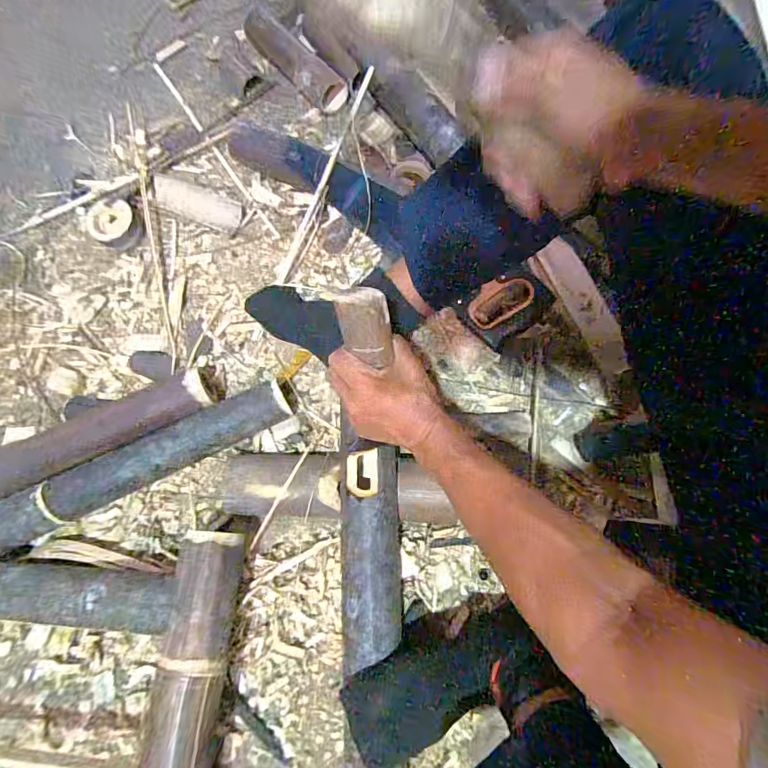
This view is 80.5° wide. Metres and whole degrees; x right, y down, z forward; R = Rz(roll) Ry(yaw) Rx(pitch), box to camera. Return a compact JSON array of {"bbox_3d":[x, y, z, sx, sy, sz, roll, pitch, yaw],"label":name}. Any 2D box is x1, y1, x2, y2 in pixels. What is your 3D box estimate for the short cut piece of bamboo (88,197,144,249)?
[{"bbox_3d":[-0.413,-0.247,0.705,0.074,0.037,0.077,0,72,1],"label":"short cut piece of bamboo"}]

